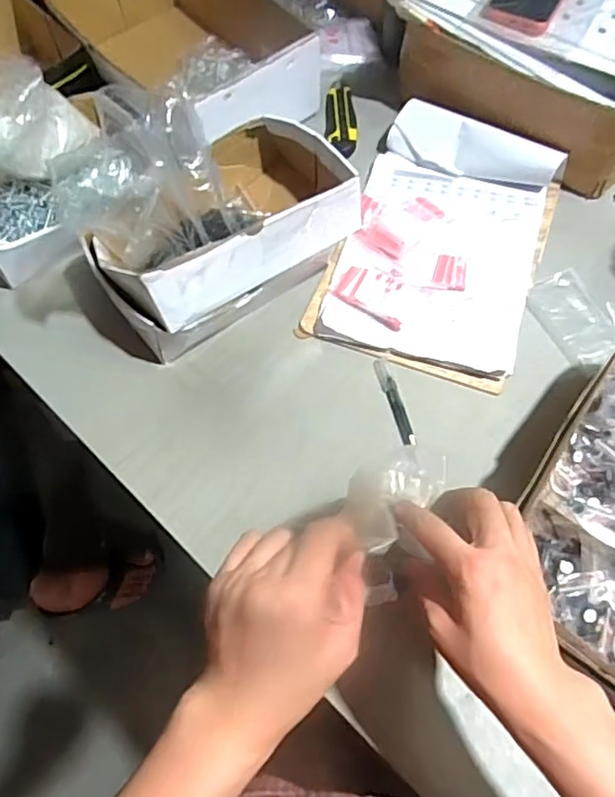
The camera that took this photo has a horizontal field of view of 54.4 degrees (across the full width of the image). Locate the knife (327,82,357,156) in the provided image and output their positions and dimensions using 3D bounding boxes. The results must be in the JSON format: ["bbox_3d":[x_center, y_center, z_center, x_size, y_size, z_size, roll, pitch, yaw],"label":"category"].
[{"bbox_3d":[0.046,-0.382,0.808,0.039,0.022,0.143,0,62,2],"label":"knife"}]

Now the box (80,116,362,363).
[{"bbox_3d":[-0.097,-0.167,0.626,0.267,0.123,0.155,-30,65,-14],"label":"box"}]

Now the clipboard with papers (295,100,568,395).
[{"bbox_3d":[0.155,-0.188,0.686,0.229,0.041,0.342,17,64,11],"label":"clipboard with papers"}]

